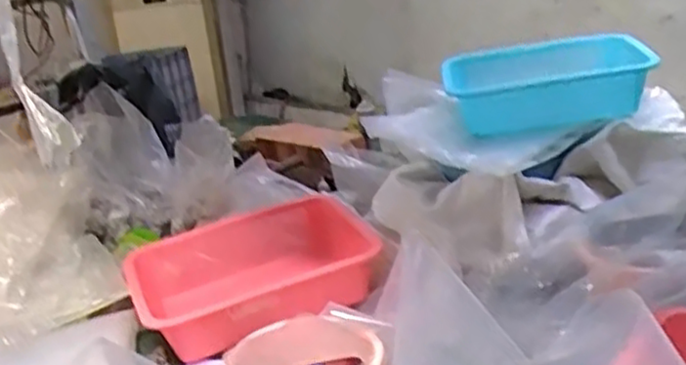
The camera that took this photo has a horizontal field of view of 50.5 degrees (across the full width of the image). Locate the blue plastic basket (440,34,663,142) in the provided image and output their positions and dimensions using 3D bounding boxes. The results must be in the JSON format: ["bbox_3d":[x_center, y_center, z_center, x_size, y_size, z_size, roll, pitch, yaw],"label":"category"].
[{"bbox_3d":[0.269,-0.131,0.980,0.259,0.091,0.133,-5,19,9],"label":"blue plastic basket"}]

